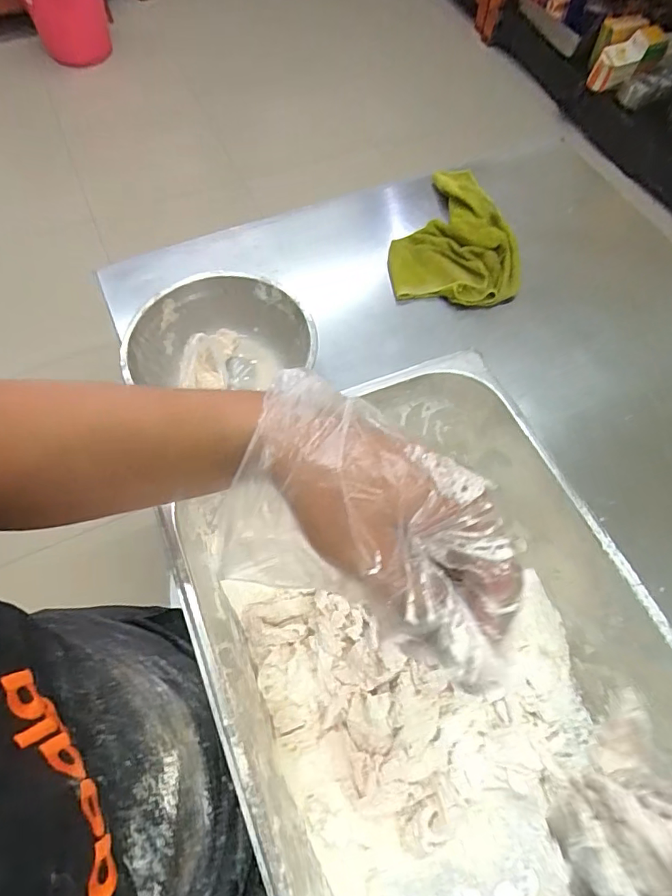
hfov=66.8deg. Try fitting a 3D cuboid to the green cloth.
[{"bbox_3d":[0.174,-0.313,0.734,0.179,0.035,0.257,8,64,2],"label":"green cloth"}]

